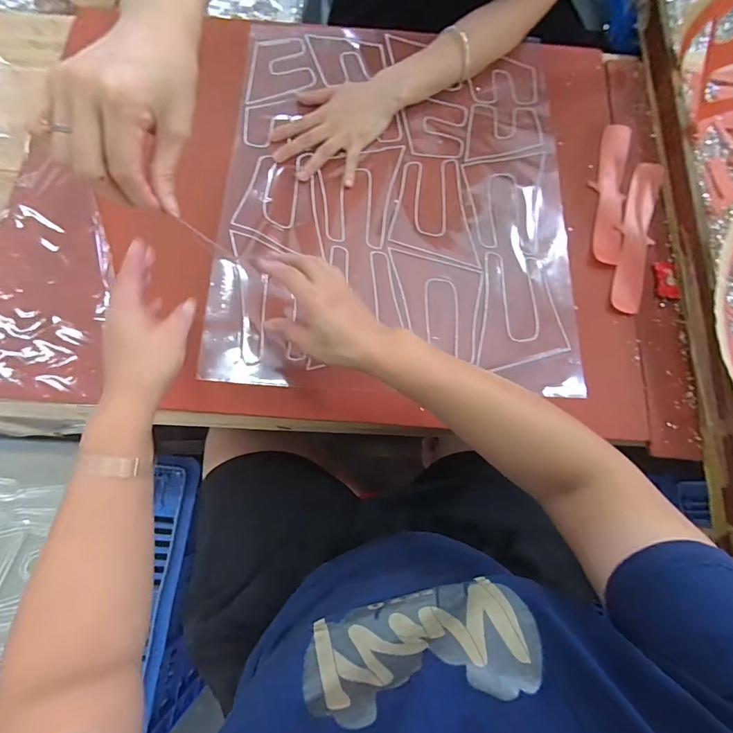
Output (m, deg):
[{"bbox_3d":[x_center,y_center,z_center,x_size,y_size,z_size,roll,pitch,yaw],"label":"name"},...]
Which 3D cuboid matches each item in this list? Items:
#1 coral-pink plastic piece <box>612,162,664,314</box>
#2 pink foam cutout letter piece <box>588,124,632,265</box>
[{"bbox_3d":[0.352,-0.170,0.537,0.039,0.010,0.223,14,75,9],"label":"coral-pink plastic piece"},{"bbox_3d":[0.332,-0.238,0.560,0.041,0.010,0.223,13,74,1],"label":"pink foam cutout letter piece"}]

